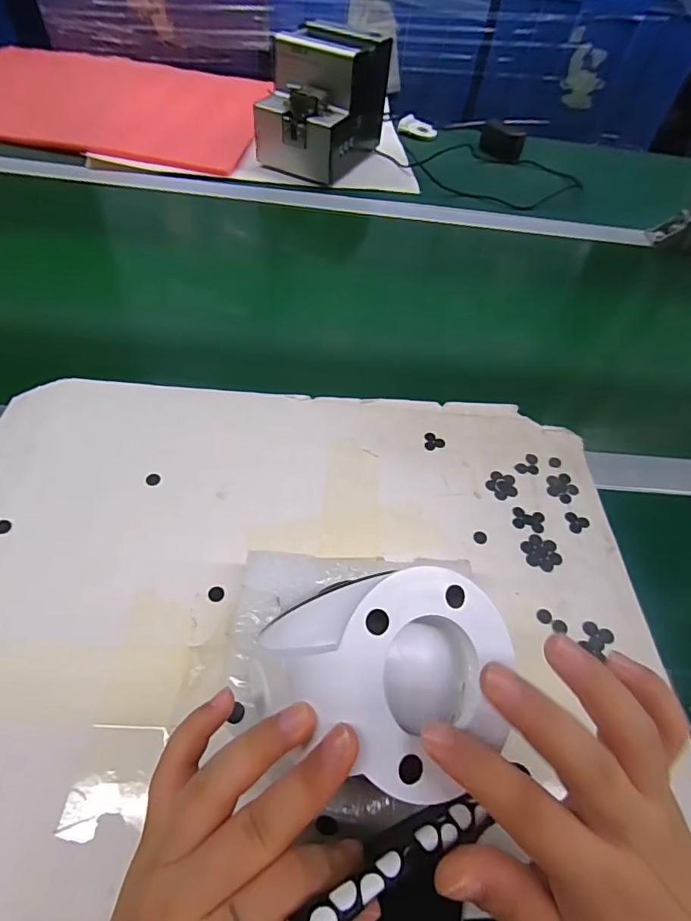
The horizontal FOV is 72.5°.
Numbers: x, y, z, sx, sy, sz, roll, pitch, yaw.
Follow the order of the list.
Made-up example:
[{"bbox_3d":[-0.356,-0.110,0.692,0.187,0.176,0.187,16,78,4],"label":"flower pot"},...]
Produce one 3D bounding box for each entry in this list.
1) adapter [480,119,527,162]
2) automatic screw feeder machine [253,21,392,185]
[{"bbox_3d":[0.279,-0.569,0.839,0.078,0.044,0.051,19,53,7],"label":"adapter"},{"bbox_3d":[-0.032,-0.531,0.694,0.125,0.140,0.184,25,54,11],"label":"automatic screw feeder machine"}]

